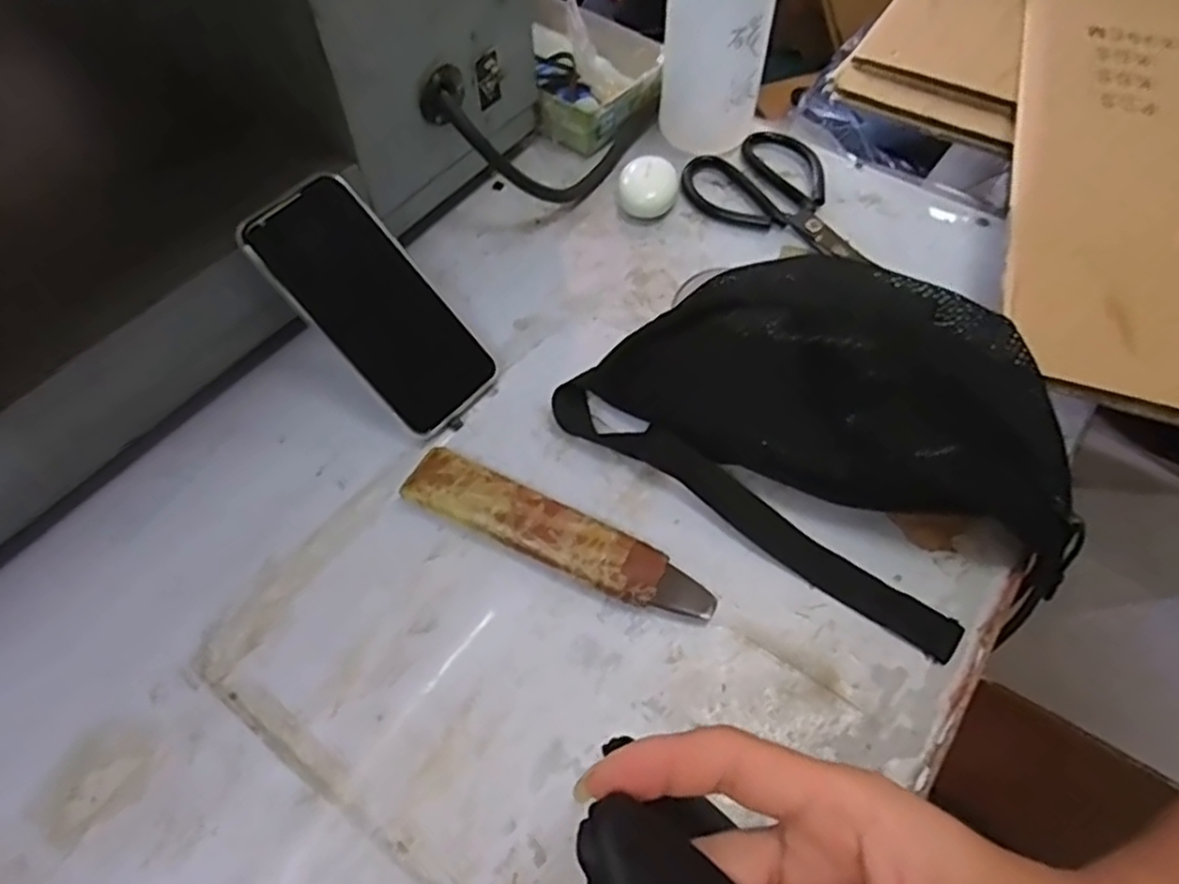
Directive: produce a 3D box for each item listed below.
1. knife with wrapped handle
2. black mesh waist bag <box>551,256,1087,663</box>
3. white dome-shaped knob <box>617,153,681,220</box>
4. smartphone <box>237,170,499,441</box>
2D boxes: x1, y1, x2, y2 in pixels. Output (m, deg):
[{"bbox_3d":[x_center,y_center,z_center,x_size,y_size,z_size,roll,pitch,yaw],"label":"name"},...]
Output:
[{"bbox_3d":[-0.019,0.053,0.413,0.186,0.019,0.038,22,60,16],"label":"knife with wrapped handle"},{"bbox_3d":[0.136,-0.020,0.408,0.277,0.097,0.153,31,63,20],"label":"black mesh waist bag"},{"bbox_3d":[0.046,-0.201,0.564,0.046,0.028,0.053,2,56,4],"label":"white dome-shaped knob"},{"bbox_3d":[-0.132,-0.084,0.449,0.075,0.012,0.164,-45,103,-24],"label":"smartphone"}]

